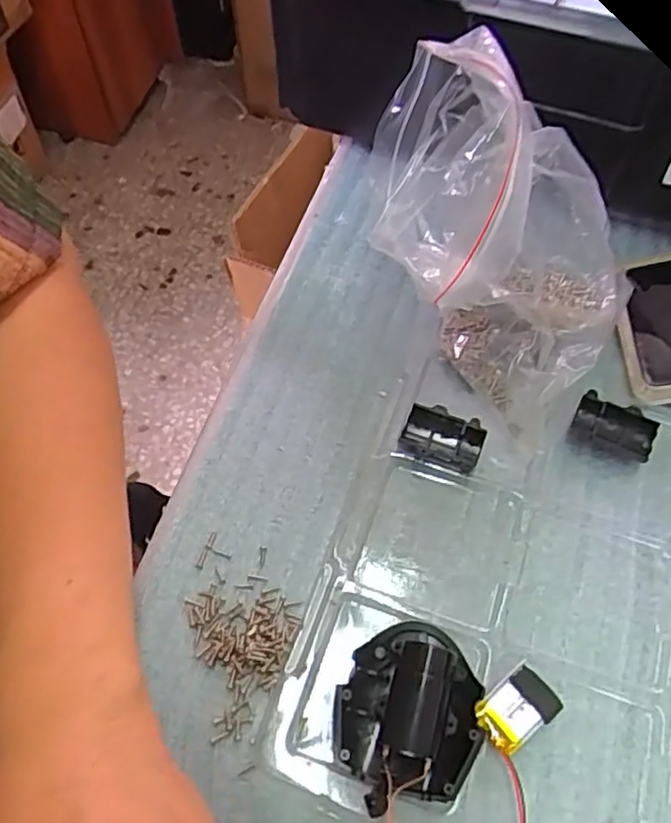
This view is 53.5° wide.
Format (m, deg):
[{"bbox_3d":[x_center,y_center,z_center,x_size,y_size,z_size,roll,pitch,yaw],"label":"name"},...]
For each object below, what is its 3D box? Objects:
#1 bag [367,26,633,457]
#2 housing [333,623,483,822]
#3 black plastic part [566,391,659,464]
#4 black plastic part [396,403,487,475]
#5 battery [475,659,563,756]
[{"bbox_3d":[0.069,-0.073,0.298,0.112,0.130,0.107,14,61,7],"label":"bag"},{"bbox_3d":[0.027,0.112,0.250,0.051,0.026,0.063,4,60,2],"label":"housing"},{"bbox_3d":[0.133,0.008,0.318,0.036,0.012,0.022,21,62,11],"label":"black plastic part"},{"bbox_3d":[0.050,0.013,0.316,0.037,0.009,0.027,19,62,10],"label":"black plastic part"},{"bbox_3d":[0.069,0.115,0.256,0.029,0.011,0.021,-33,66,-18],"label":"battery"}]

